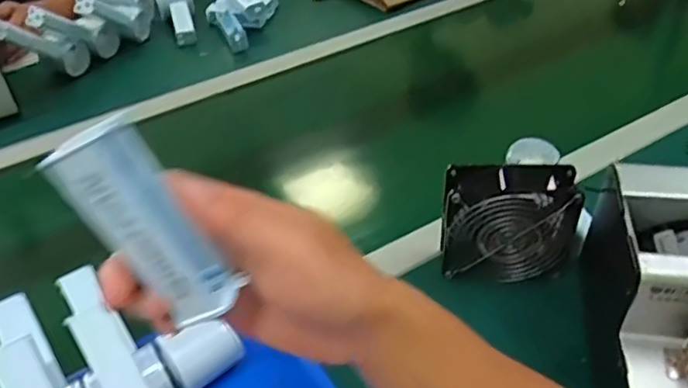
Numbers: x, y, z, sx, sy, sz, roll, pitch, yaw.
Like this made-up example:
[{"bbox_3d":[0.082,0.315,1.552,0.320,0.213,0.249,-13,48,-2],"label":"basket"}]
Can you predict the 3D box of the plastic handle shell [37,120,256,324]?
[{"bbox_3d":[-0.088,0.013,0.280,0.041,0.100,0.027,-32,21,1],"label":"plastic handle shell"}]

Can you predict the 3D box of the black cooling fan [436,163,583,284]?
[{"bbox_3d":[0.156,0.027,0.578,0.121,0.112,0.047,1,41,7],"label":"black cooling fan"}]

